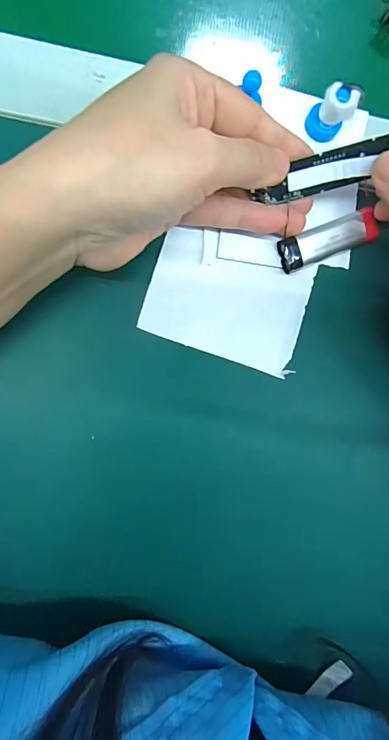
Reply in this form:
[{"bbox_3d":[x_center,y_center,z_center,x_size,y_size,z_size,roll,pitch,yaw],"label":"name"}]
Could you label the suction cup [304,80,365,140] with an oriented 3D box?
[{"bbox_3d":[0.070,-0.131,0.206,0.018,0.025,0.015,42,84,-5],"label":"suction cup"}]

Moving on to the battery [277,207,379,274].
[{"bbox_3d":[0.069,-0.067,0.209,0.052,0.007,0.016,-22,92,-7],"label":"battery"}]

